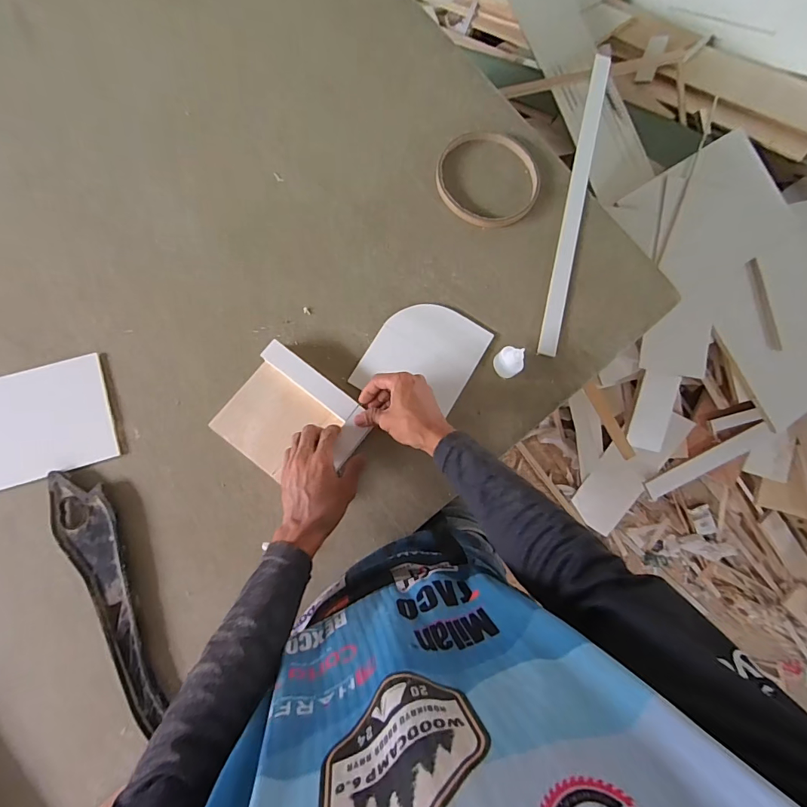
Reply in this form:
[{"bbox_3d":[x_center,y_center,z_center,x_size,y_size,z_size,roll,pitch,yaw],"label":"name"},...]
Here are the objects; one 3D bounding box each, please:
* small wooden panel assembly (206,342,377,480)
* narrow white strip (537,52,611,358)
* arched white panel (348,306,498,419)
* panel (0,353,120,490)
[{"bbox_3d":[-0.151,0.026,0.585,0.179,0.032,0.148,38,80,1],"label":"small wooden panel assembly"},{"bbox_3d":[0.284,-0.337,0.697,0.028,0.012,0.545,14,81,-3],"label":"narrow white strip"},{"bbox_3d":[0.032,-0.070,0.641,0.148,0.008,0.166,31,85,-4],"label":"arched white panel"},{"bbox_3d":[-0.520,0.034,0.572,0.231,0.012,0.146,-18,84,-8],"label":"panel"}]

